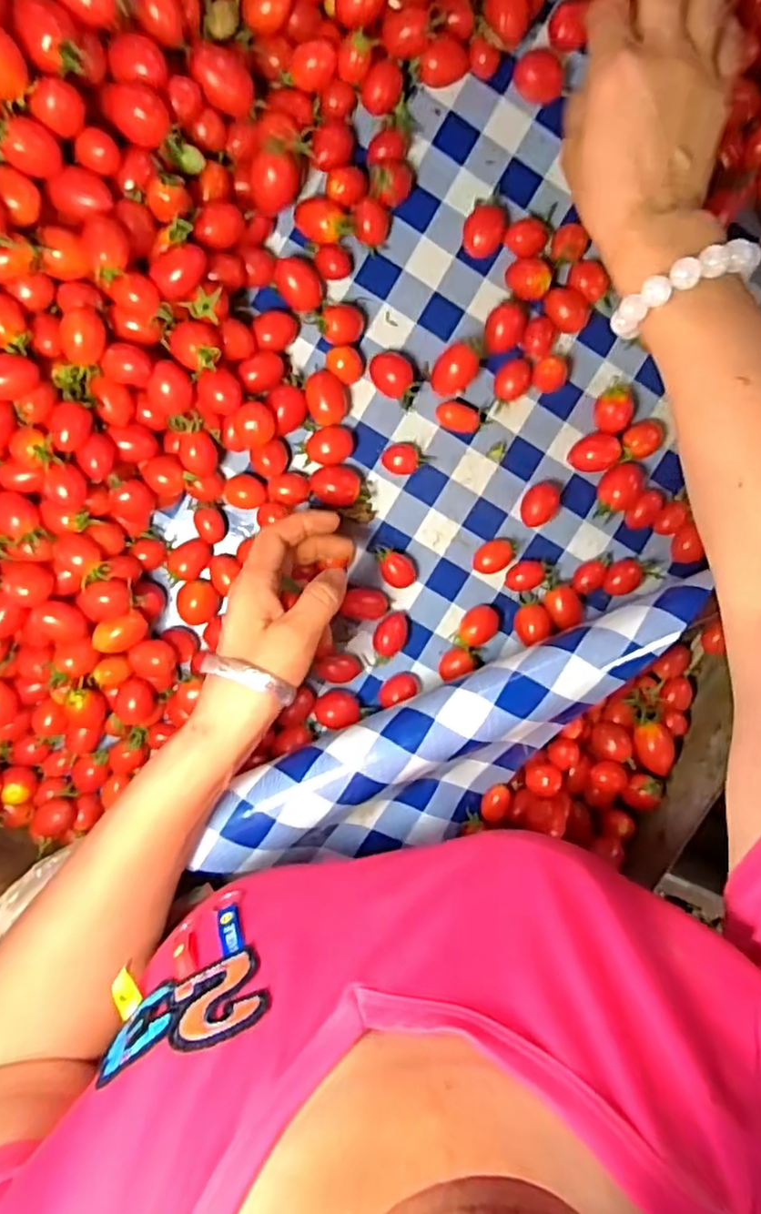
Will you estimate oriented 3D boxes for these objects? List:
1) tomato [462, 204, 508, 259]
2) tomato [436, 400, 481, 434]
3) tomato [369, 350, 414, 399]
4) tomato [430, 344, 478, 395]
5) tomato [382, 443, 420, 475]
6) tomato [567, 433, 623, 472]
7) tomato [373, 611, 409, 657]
[{"bbox_3d":[0.066,-0.241,0.426,0.026,0.020,0.029,20,95,-5],"label":"tomato"},{"bbox_3d":[0.052,-0.127,0.444,0.029,0.014,0.020,4,96,-3],"label":"tomato"},{"bbox_3d":[0.007,-0.152,0.434,0.029,0.018,0.024,43,93,-7],"label":"tomato"},{"bbox_3d":[0.047,-0.154,0.434,0.030,0.027,0.025,-45,97,3],"label":"tomato"},{"bbox_3d":[0.014,-0.100,0.445,0.024,0.016,0.020,6,96,-4],"label":"tomato"},{"bbox_3d":[0.146,-0.105,0.450,0.031,0.019,0.025,-19,97,-1],"label":"tomato"},{"bbox_3d":[0.007,0.018,0.462,0.020,0.019,0.032,29,94,-6],"label":"tomato"}]

